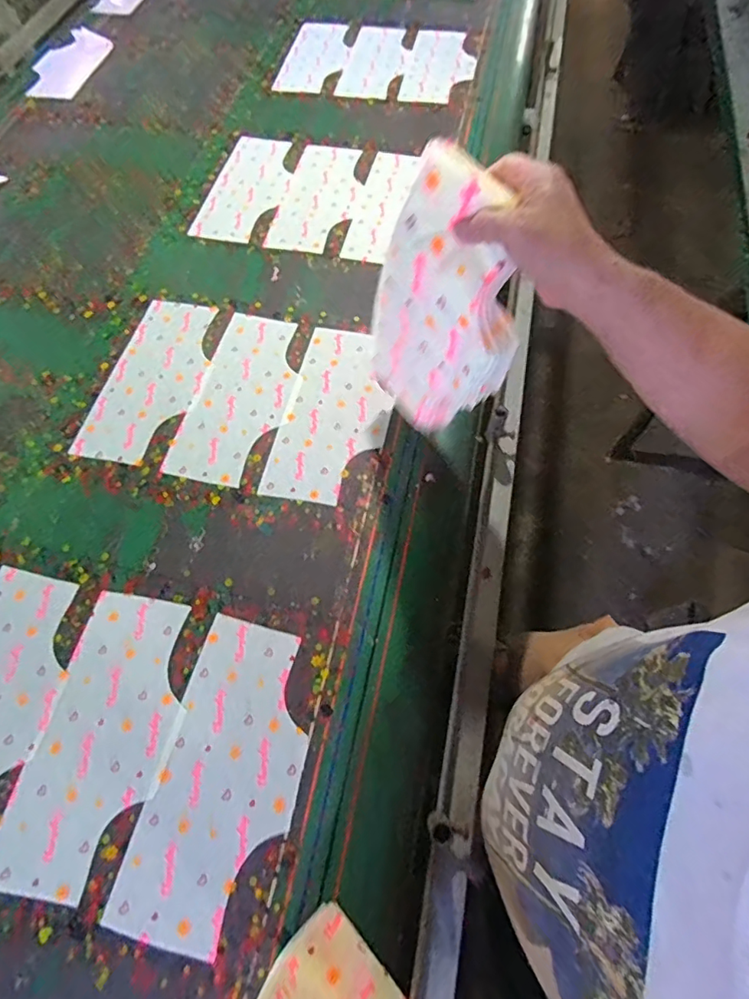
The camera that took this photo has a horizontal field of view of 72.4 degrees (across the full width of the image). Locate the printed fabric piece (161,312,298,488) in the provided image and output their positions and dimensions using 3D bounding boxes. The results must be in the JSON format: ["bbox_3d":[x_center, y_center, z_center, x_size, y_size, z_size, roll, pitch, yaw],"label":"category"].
[{"bbox_3d":[-0.202,-0.161,0.787,0.140,0.005,0.306,12,65,6],"label":"printed fabric piece"}]

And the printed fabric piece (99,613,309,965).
[{"bbox_3d":[-0.158,0.295,0.558,0.148,0.006,0.308,12,65,6],"label":"printed fabric piece"}]

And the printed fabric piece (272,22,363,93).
[{"bbox_3d":[-0.139,-1.062,1.226,0.161,0.008,0.299,11,67,11],"label":"printed fabric piece"}]

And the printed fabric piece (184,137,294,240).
[{"bbox_3d":[-0.249,-0.615,1.009,0.140,0.011,0.312,9,65,5],"label":"printed fabric piece"}]

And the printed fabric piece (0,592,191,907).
[{"bbox_3d":[-0.304,0.266,0.581,0.148,0.009,0.305,10,65,5],"label":"printed fabric piece"}]

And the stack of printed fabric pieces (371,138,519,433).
[{"bbox_3d":[0.069,-0.181,0.554,0.046,0.301,0.169,-38,82,-23],"label":"stack of printed fabric pieces"}]

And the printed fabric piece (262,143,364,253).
[{"bbox_3d":[-0.104,-0.590,0.991,0.142,0.007,0.319,9,65,5],"label":"printed fabric piece"}]

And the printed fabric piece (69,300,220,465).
[{"bbox_3d":[-0.345,-0.191,0.803,0.146,0.008,0.305,12,65,6],"label":"printed fabric piece"}]

